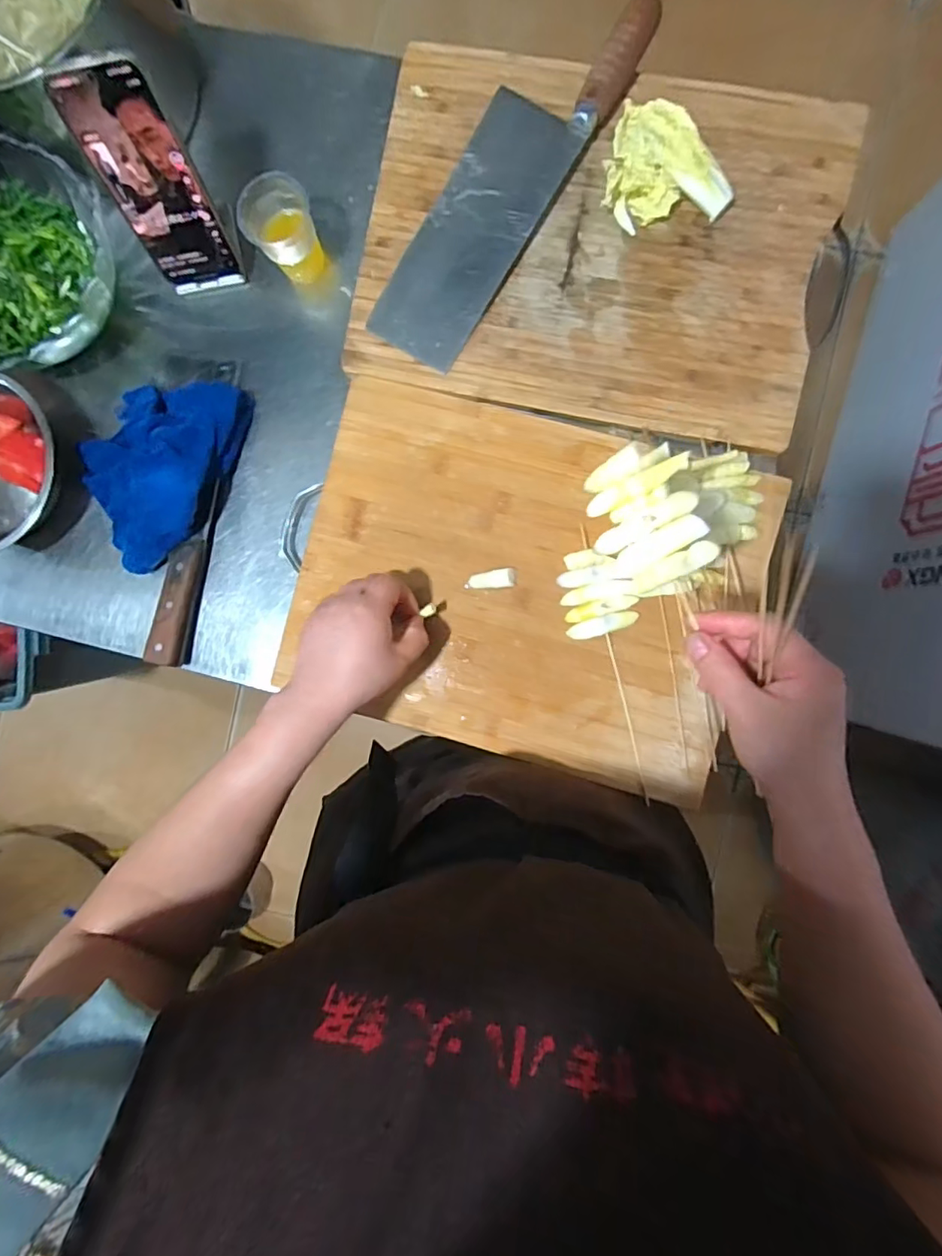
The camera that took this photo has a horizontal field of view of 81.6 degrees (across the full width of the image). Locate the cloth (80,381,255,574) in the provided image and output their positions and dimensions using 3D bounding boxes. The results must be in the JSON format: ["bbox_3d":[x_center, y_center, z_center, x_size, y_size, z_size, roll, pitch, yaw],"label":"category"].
[{"bbox_3d":[-0.295,-0.149,0.500,0.130,0.042,0.187,20,92,3],"label":"cloth"}]

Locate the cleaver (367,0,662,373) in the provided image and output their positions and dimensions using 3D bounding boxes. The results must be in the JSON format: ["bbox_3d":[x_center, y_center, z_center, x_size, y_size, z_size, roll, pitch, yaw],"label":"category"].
[{"bbox_3d":[0.030,-0.381,0.461,0.087,0.033,0.317,34,93,2],"label":"cleaver"}]

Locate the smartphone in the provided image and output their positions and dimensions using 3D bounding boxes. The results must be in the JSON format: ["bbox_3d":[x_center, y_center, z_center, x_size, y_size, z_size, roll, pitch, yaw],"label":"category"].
[{"bbox_3d":[-0.255,-0.355,0.447,0.069,0.156,0.012,-15,62,4],"label":"smartphone"}]

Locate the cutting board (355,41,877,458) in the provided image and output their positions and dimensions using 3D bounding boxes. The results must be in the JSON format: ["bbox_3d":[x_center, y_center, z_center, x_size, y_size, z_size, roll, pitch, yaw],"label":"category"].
[{"bbox_3d":[0.102,-0.329,0.465,0.389,0.013,0.283,13,92,3],"label":"cutting board"}]

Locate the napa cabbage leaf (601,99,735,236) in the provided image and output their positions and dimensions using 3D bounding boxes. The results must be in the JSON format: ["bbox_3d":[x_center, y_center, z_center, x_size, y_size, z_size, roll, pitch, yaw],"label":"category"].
[{"bbox_3d":[0.162,-0.387,0.453,0.096,0.029,0.090,-1,91,3],"label":"napa cabbage leaf"}]

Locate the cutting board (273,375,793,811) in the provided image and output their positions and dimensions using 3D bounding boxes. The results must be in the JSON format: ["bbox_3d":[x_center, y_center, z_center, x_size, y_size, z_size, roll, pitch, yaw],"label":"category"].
[{"bbox_3d":[0.044,-0.036,0.473,0.385,0.012,0.286,15,92,3],"label":"cutting board"}]

